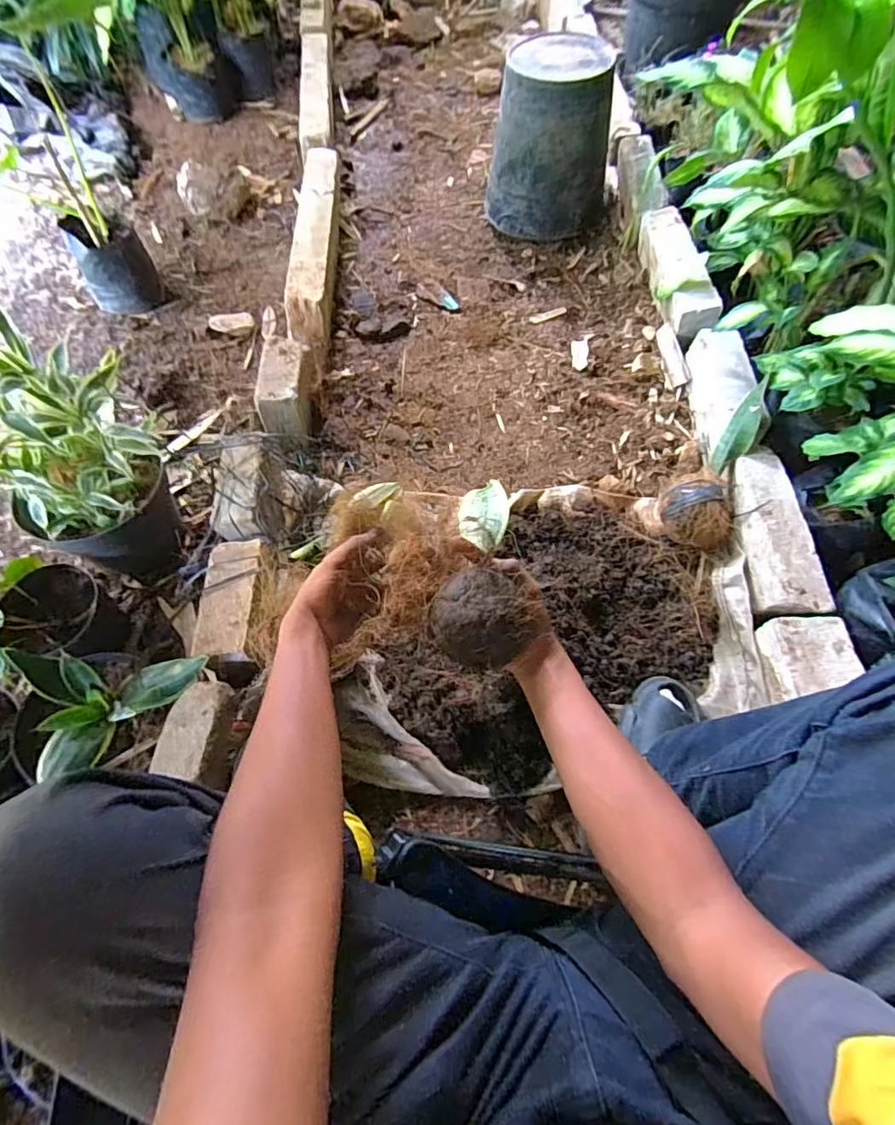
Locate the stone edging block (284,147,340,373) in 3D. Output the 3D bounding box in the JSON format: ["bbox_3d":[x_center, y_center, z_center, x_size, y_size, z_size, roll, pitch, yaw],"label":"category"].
[{"bbox_3d":[-0.299,-0.727,1.214,0.086,0.135,0.639,-2,65,-2],"label":"stone edging block"}]

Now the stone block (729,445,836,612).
[{"bbox_3d":[0.524,-0.052,0.850,0.076,0.081,0.299,4,65,1],"label":"stone block"}]

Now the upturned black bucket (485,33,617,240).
[{"bbox_3d":[0.269,-1.039,1.310,0.290,0.335,0.327,15,65,6],"label":"upturned black bucket"}]

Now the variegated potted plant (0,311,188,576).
[{"bbox_3d":[-0.540,-0.138,0.805,0.192,0.368,0.201,1,65,0],"label":"variegated potted plant"}]

